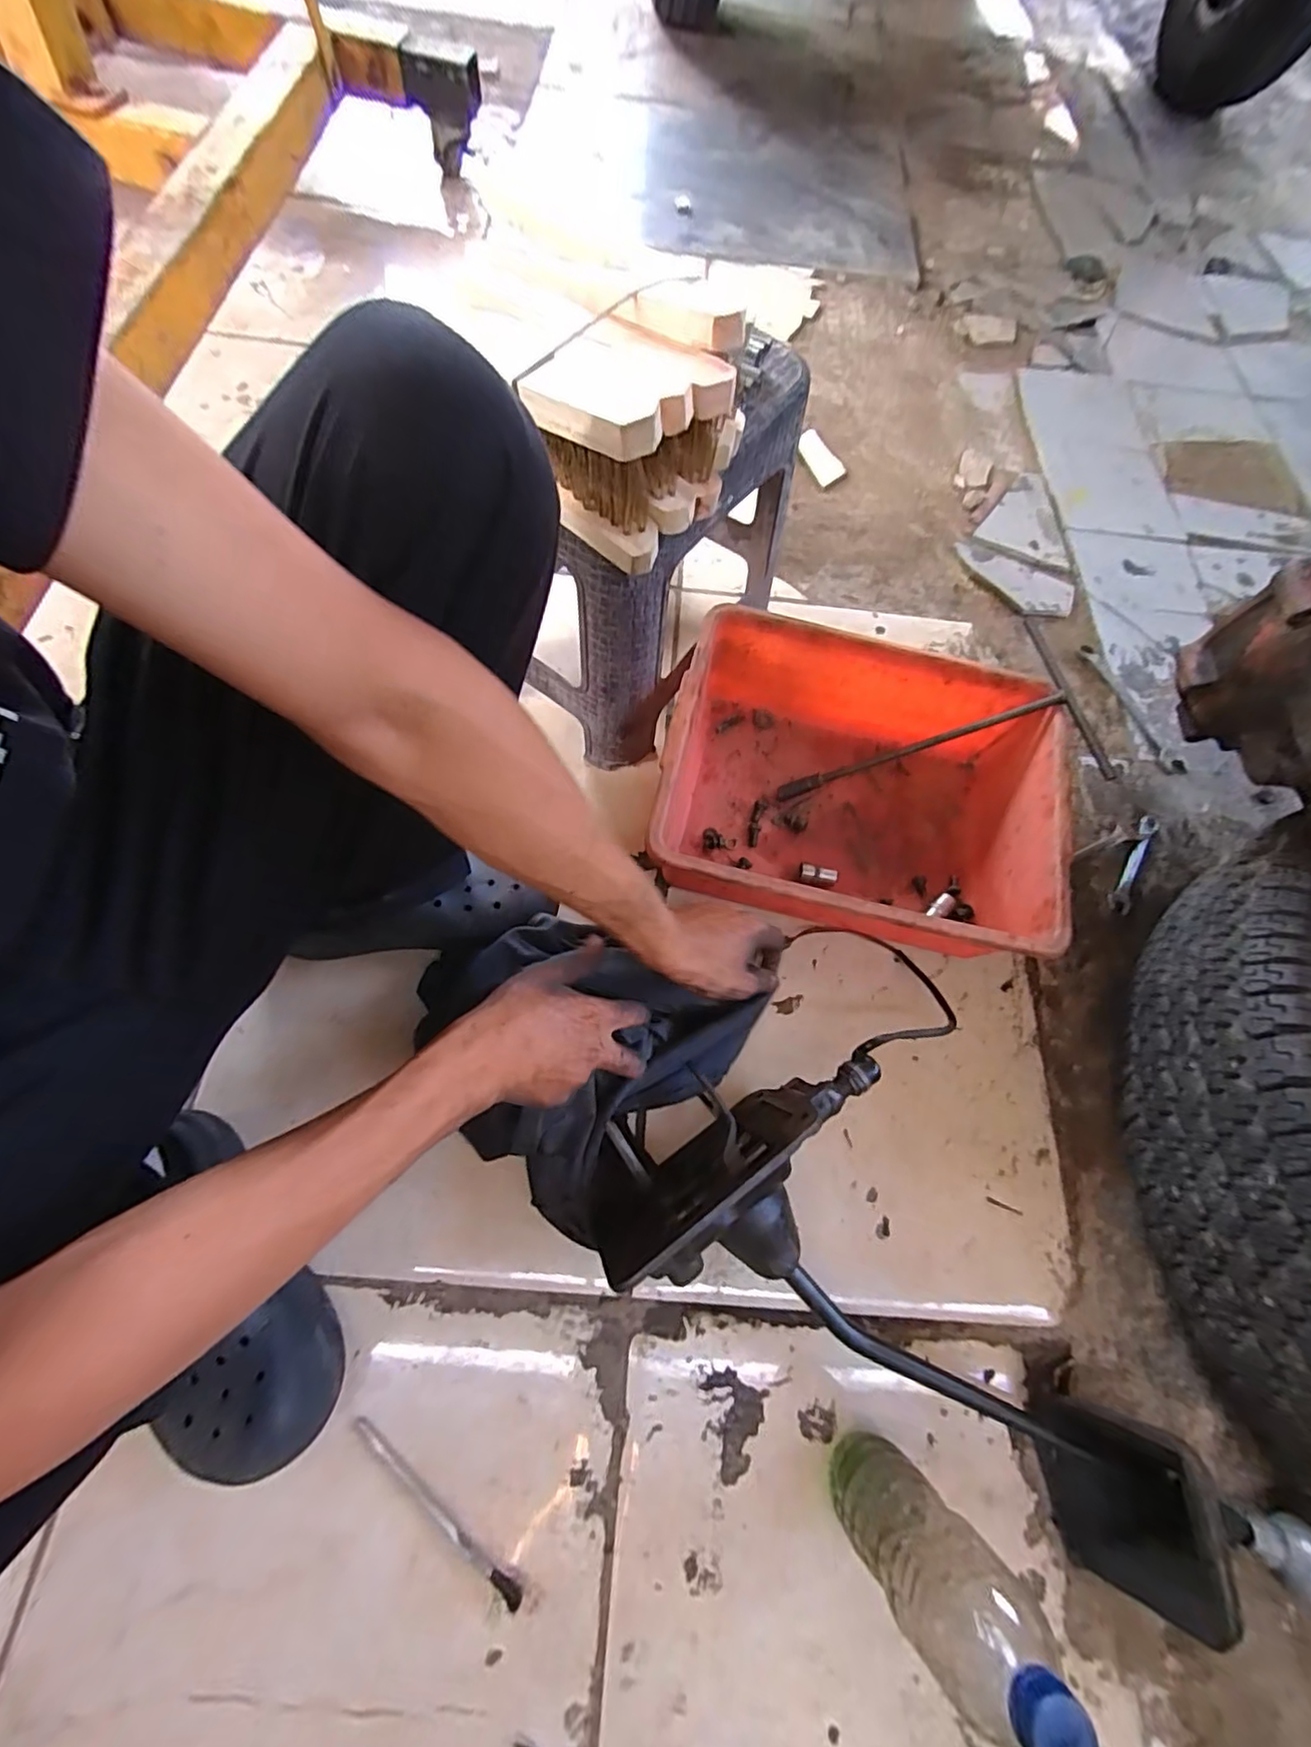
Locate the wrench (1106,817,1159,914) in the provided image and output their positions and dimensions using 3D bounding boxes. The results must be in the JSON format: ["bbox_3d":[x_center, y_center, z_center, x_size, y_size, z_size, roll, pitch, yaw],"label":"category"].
[{"bbox_3d":[0.542,-0.011,0.684,0.026,0.008,0.136,37,72,4],"label":"wrench"}]

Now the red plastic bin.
[{"bbox_3d":[0.205,-0.082,0.637,0.384,0.130,0.303,13,68,1],"label":"red plastic bin"}]

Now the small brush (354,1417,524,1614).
[{"bbox_3d":[-0.164,0.473,0.451,0.167,0.006,0.014,37,70,10],"label":"small brush"}]

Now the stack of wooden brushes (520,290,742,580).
[{"bbox_3d":[-0.004,-0.314,0.417,0.117,0.093,0.179,22,68,4],"label":"stack of wooden brushes"}]

